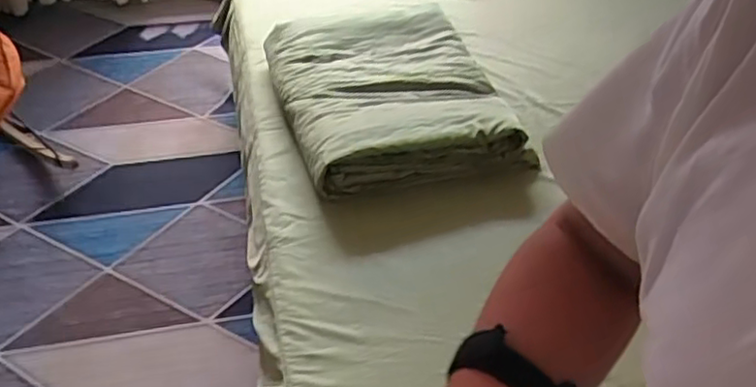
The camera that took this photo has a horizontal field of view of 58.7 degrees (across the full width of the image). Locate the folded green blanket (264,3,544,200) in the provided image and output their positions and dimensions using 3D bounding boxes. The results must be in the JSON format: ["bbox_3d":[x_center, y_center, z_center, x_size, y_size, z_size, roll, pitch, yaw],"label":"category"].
[{"bbox_3d":[0.016,-0.294,1.837,0.562,0.145,0.744,-9,43,-13],"label":"folded green blanket"}]

